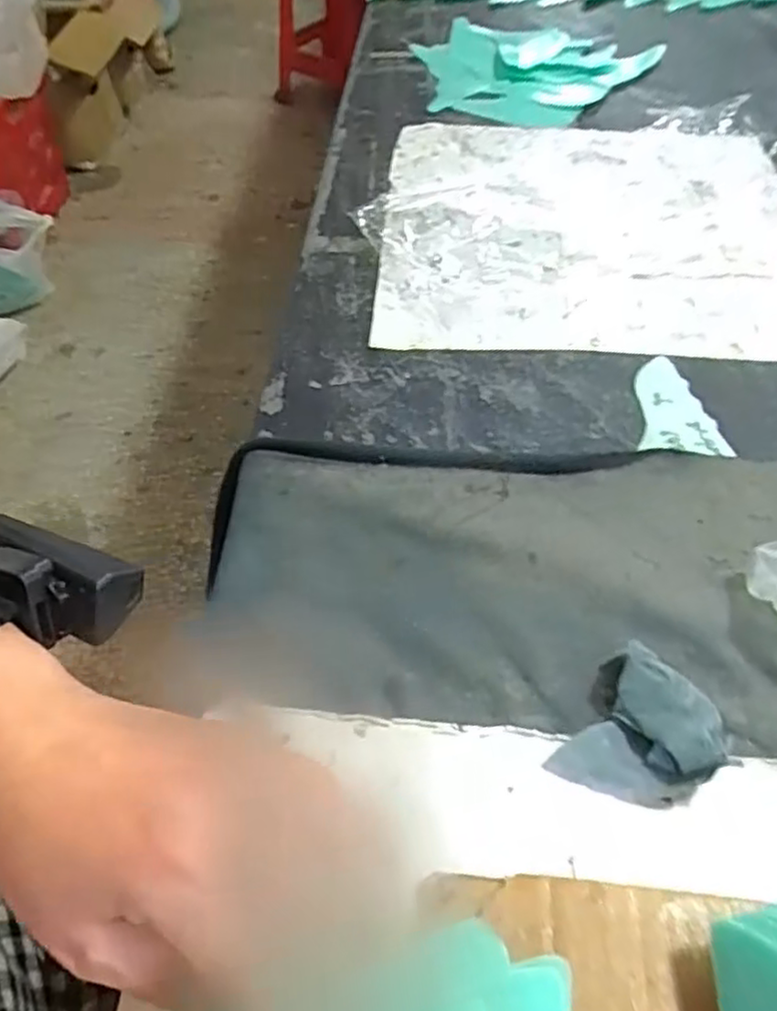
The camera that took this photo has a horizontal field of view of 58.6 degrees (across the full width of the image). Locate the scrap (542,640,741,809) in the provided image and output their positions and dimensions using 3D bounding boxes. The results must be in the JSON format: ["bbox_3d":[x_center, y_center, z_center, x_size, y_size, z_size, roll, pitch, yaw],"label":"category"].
[{"bbox_3d":[0.110,0.098,0.294,0.057,0.015,0.067,33,60,24],"label":"scrap"}]

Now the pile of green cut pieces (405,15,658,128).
[{"bbox_3d":[0.132,-0.464,0.736,0.227,0.027,0.241,33,60,24],"label":"pile of green cut pieces"}]

